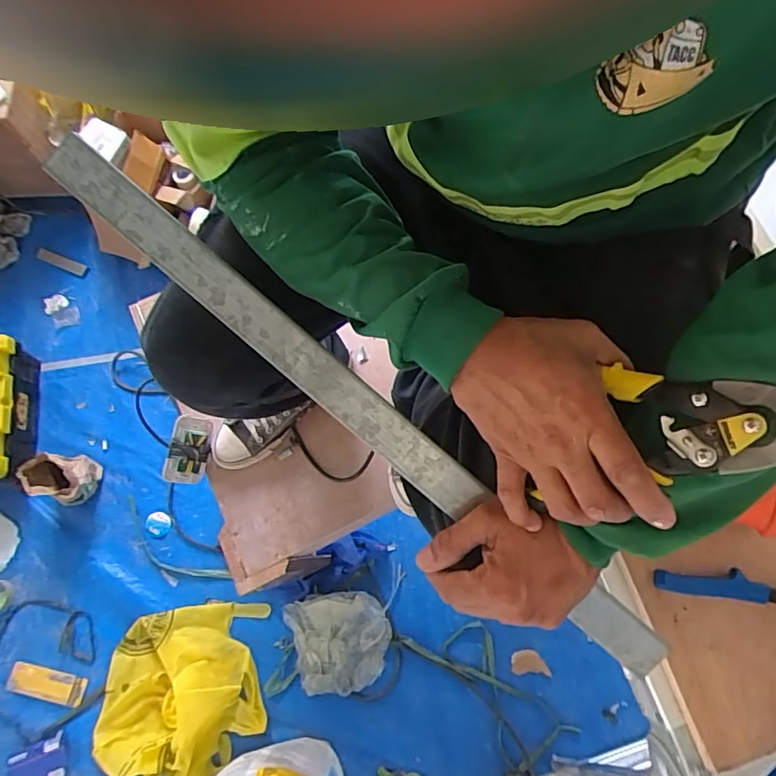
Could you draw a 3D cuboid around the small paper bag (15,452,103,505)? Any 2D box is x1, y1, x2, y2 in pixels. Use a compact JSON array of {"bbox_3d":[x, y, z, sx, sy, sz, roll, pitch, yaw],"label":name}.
[{"bbox_3d":[-0.862,0.237,1.446,0.120,0.209,0.128,14,74,6],"label":"small paper bag"}]

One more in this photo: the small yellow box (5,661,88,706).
[{"bbox_3d":[-0.897,0.783,1.418,0.182,0.022,0.077,25,74,-13],"label":"small yellow box"}]

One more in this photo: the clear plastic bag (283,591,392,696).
[{"bbox_3d":[-0.128,0.646,1.366,0.241,0.073,0.249,-16,73,-3],"label":"clear plastic bag"}]

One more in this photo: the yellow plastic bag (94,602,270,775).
[{"bbox_3d":[-0.518,0.764,1.324,0.403,0.136,0.408,-6,73,0],"label":"yellow plastic bag"}]

